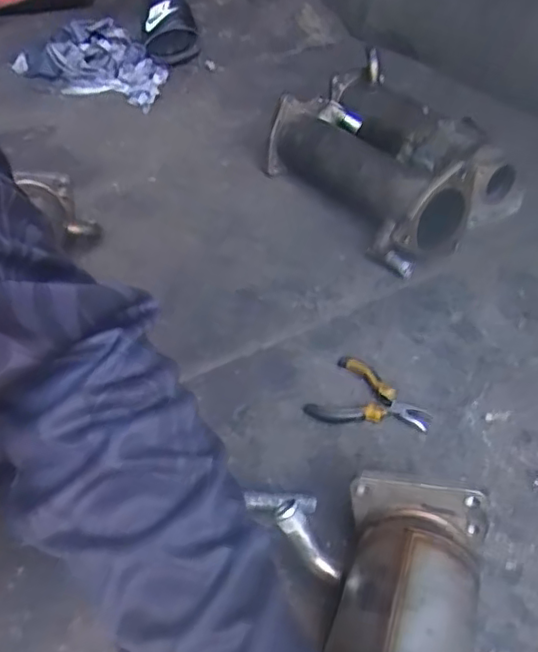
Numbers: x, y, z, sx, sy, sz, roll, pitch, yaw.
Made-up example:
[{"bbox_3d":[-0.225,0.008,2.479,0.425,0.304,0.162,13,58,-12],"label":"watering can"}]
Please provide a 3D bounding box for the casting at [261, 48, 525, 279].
[{"bbox_3d":[0.161,-0.234,0.897,0.216,0.129,0.347,-23,44,-20],"label":"casting"}]

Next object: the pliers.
[{"bbox_3d":[0.102,0.075,0.617,0.115,0.016,0.083,23,48,29],"label":"pliers"}]

